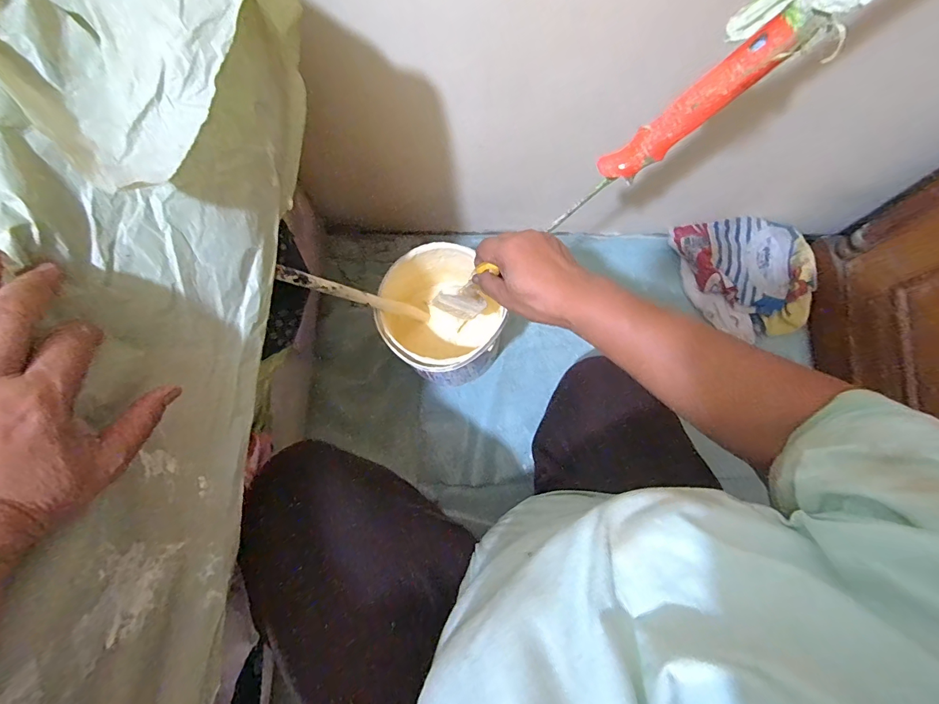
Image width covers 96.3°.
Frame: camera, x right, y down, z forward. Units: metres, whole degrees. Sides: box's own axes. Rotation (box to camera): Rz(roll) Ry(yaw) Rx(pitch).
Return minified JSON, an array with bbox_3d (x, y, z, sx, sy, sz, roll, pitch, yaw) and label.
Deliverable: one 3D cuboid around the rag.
[{"bbox_3d":[0.473,-0.133,0.730,0.205,0.073,0.206,3,75,2],"label":"rag"}]

